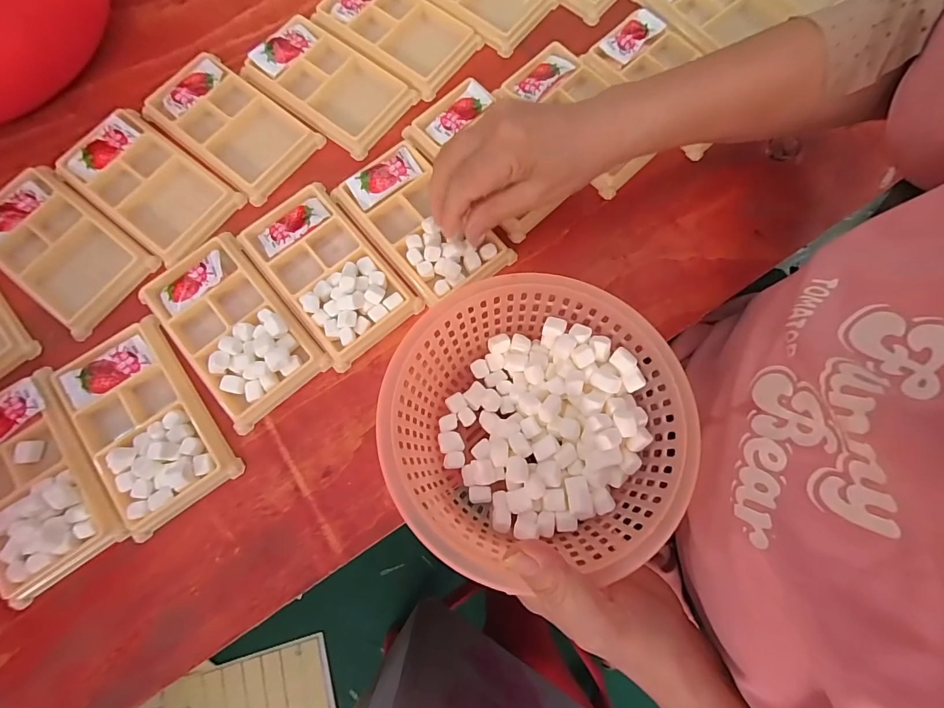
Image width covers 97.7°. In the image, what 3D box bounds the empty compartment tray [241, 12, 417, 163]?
[{"bbox_3d":[-0.122,-0.233,0.357,0.132,0.017,0.078,37,80,8],"label":"empty compartment tray"}]

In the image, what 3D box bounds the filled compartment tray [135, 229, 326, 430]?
[{"bbox_3d":[-0.176,-0.023,0.297,0.077,0.019,0.135,-39,80,-8],"label":"filled compartment tray"}]

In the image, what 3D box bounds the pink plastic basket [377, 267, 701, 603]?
[{"bbox_3d":[0.034,0.036,0.254,0.170,0.068,0.159,-8,79,-3],"label":"pink plastic basket"}]

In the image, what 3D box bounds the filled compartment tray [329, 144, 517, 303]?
[{"bbox_3d":[-0.037,-0.103,0.322,0.076,0.023,0.130,-40,82,-9],"label":"filled compartment tray"}]

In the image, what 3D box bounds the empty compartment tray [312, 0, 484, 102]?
[{"bbox_3d":[-0.065,-0.290,0.373,0.132,0.023,0.077,38,80,6],"label":"empty compartment tray"}]

